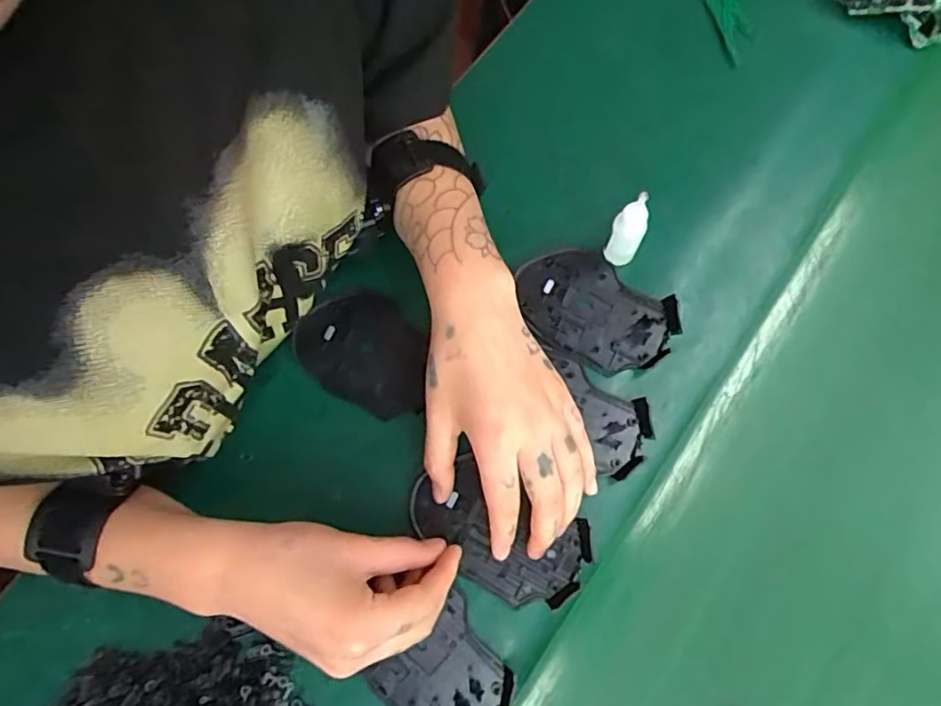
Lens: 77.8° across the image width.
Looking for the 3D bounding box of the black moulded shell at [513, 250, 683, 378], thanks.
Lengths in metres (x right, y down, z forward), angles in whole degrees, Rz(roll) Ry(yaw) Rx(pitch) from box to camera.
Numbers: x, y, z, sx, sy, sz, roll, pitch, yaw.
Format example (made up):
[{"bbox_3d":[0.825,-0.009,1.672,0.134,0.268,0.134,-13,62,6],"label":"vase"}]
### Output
[{"bbox_3d":[0.086,-0.031,0.414,0.112,0.014,0.074,38,77,9],"label":"black moulded shell"}]

